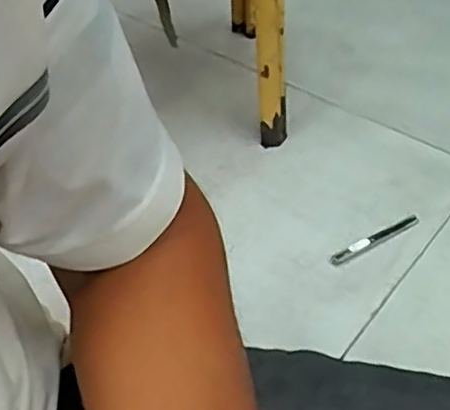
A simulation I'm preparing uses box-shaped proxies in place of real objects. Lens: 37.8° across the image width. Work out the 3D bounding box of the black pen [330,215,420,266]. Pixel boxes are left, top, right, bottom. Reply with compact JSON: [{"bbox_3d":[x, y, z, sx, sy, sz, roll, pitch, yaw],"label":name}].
[{"bbox_3d":[0.166,0.040,0.731,0.123,0.011,0.015,-23,49,-23],"label":"black pen"}]

